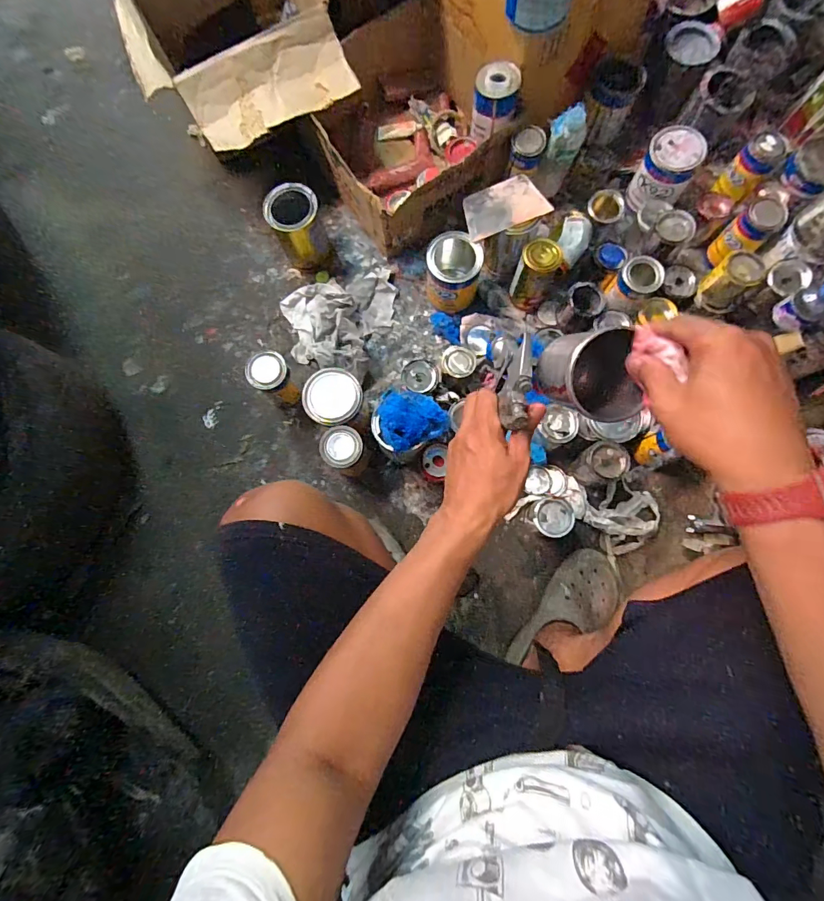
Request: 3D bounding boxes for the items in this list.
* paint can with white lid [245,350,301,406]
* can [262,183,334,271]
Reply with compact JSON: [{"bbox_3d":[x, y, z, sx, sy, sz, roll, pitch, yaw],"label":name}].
[{"bbox_3d":[-0.264,-0.135,0.837,0.071,0.137,0.074,0,79,1],"label":"paint can with white lid"},{"bbox_3d":[-0.233,-0.460,0.888,0.106,0.127,0.124,-23,79,-3],"label":"can"}]

